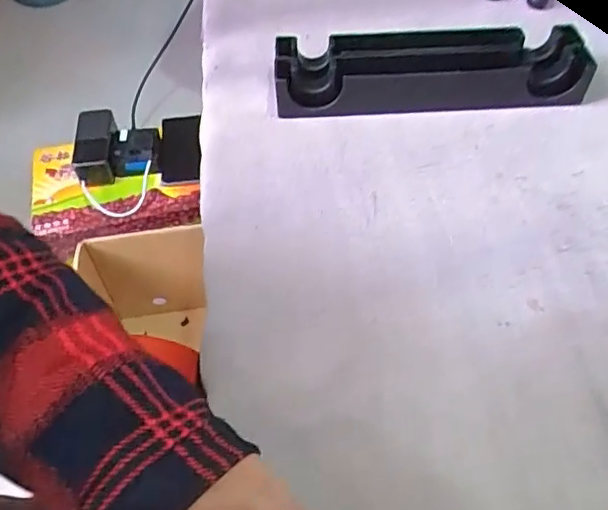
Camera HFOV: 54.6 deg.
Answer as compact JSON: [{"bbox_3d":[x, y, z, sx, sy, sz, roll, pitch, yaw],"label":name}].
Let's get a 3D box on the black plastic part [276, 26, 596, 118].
[{"bbox_3d":[0.086,-0.126,0.396,0.208,0.027,0.057,-2,52,0],"label":"black plastic part"}]

